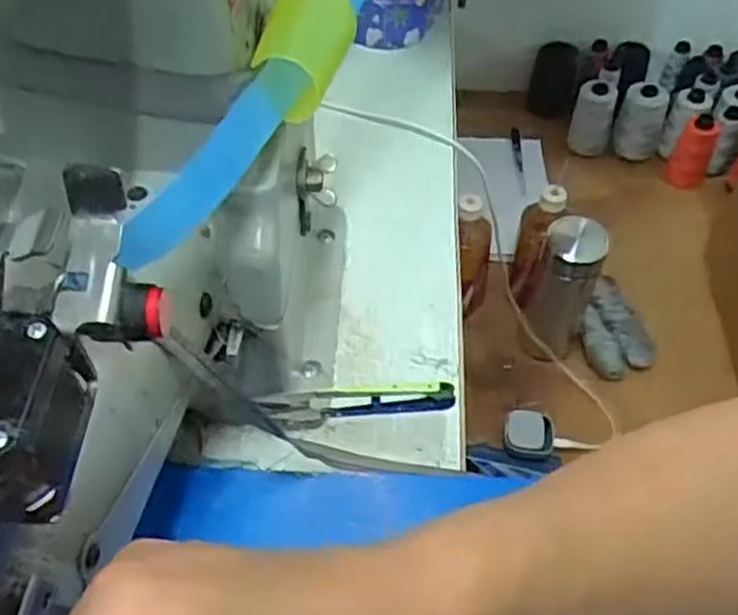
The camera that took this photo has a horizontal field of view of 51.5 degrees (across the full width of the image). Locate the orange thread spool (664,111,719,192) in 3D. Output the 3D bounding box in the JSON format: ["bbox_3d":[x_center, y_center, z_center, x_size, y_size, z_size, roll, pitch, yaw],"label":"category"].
[{"bbox_3d":[0.482,-0.227,1.137,0.057,0.107,0.055,25,55,17],"label":"orange thread spool"}]

